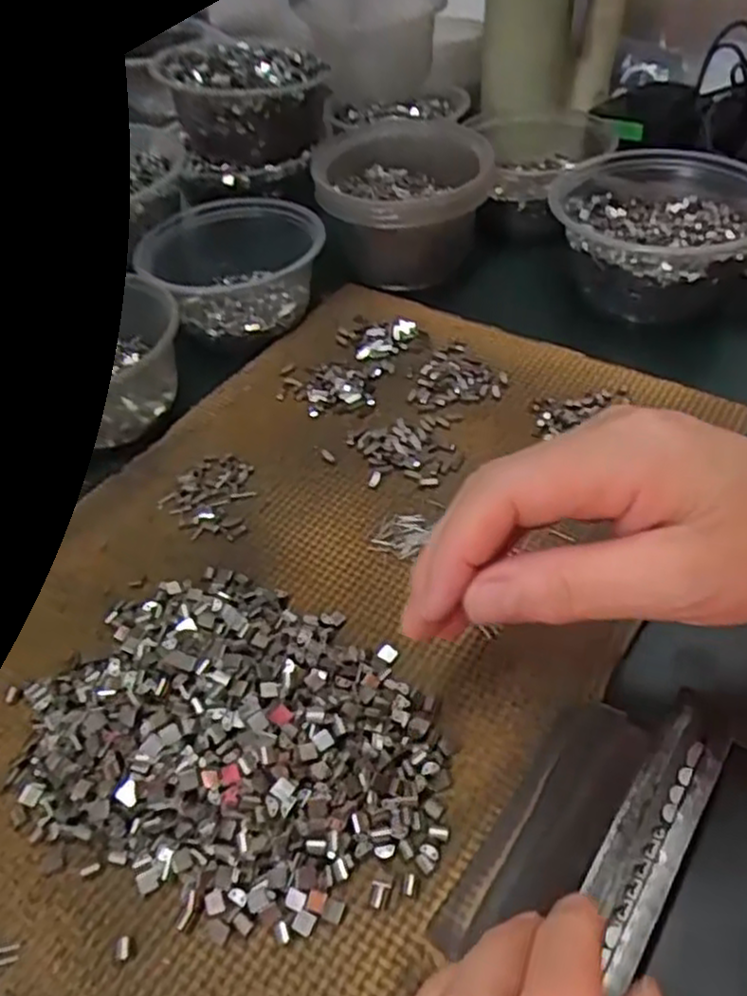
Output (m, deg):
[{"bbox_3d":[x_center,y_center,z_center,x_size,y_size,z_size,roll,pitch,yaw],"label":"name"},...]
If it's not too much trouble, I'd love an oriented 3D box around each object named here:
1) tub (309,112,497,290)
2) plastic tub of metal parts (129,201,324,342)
[{"bbox_3d":[0.020,-0.195,0.510,0.112,0.072,0.104,0,46,4],"label":"tub"},{"bbox_3d":[-0.087,-0.148,0.483,0.097,0.048,0.094,-2,46,2],"label":"plastic tub of metal parts"}]

